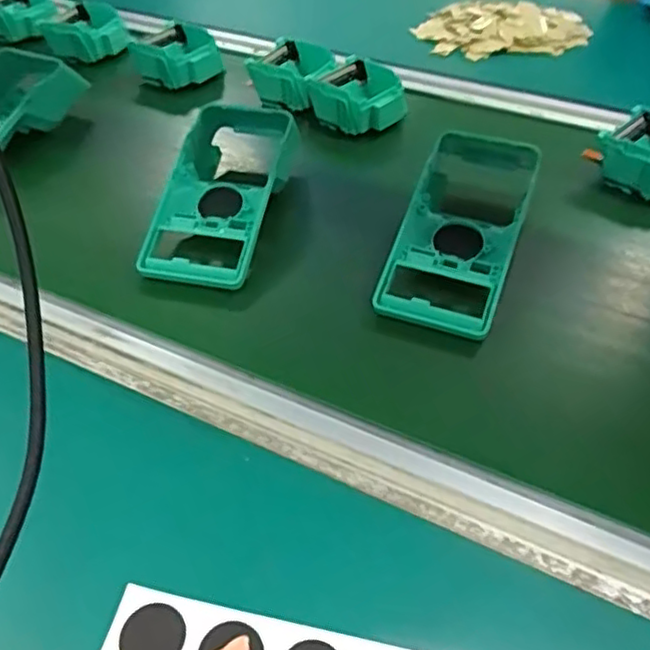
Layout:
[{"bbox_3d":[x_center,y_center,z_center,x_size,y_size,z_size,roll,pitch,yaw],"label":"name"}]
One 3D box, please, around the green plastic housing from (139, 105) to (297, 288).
[{"bbox_3d":[-0.080,-0.110,0.522,0.088,0.050,0.179,10,46,11],"label":"green plastic housing"}]

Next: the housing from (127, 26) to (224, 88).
[{"bbox_3d":[-0.157,-0.281,0.701,0.088,0.044,0.056,-14,46,-13],"label":"housing"}]

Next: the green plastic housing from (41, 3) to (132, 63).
[{"bbox_3d":[-0.276,-0.333,0.757,0.083,0.039,0.079,-22,49,-18],"label":"green plastic housing"}]

